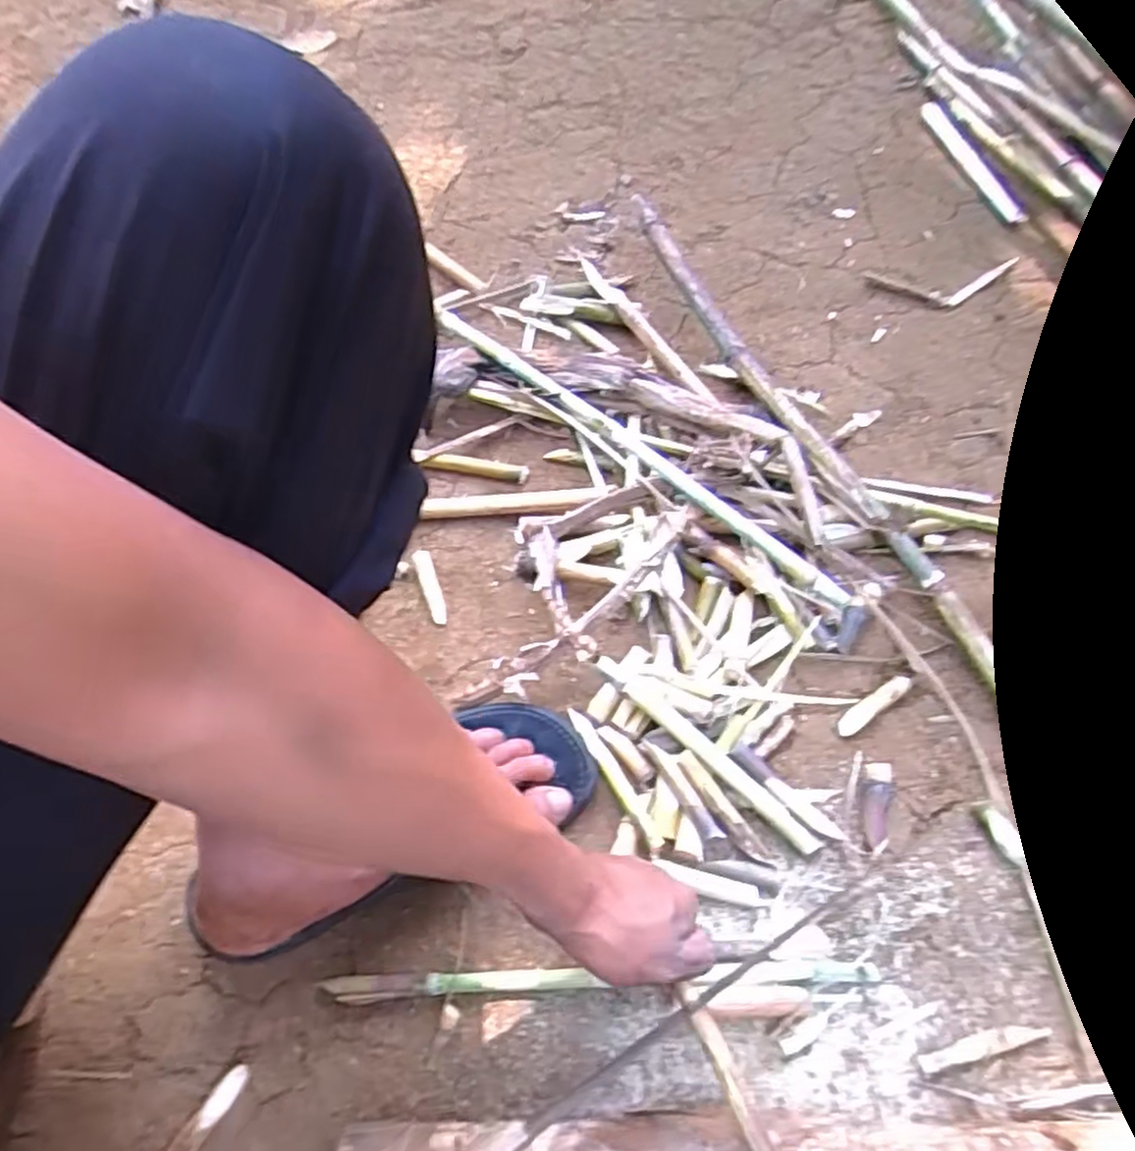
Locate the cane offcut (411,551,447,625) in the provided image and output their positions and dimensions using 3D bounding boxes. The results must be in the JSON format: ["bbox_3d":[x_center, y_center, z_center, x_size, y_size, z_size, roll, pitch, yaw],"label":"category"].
[{"bbox_3d":[-0.116,0.010,0.634,0.015,0.009,0.069,-19,64,-7],"label":"cane offcut"}]

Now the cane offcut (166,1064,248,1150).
[{"bbox_3d":[-0.226,0.340,0.460,0.015,0.015,0.074,31,68,17],"label":"cane offcut"}]

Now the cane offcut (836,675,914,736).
[{"bbox_3d":[0.232,0.097,0.564,0.068,0.013,0.016,-34,67,-14],"label":"cane offcut"}]

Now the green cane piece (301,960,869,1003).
[{"bbox_3d":[0.021,0.265,0.490,0.359,0.014,0.015,-3,63,1],"label":"green cane piece"}]

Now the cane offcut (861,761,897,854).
[{"bbox_3d":[0.217,0.164,0.526,0.021,0.017,0.062,11,64,8],"label":"cane offcut"}]

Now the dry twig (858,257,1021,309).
[{"bbox_3d":[0.387,-0.296,0.766,0.148,0.004,0.051,-5,63,0],"label":"dry twig"}]

